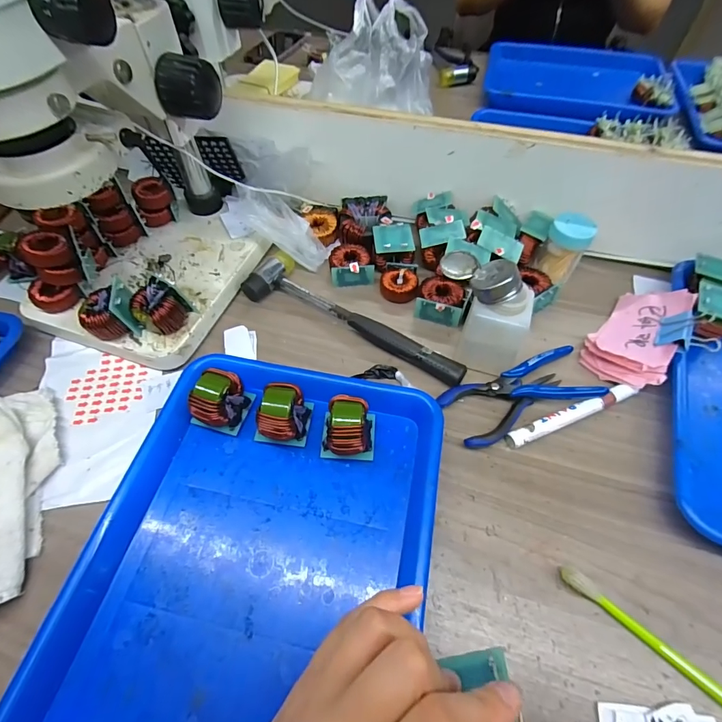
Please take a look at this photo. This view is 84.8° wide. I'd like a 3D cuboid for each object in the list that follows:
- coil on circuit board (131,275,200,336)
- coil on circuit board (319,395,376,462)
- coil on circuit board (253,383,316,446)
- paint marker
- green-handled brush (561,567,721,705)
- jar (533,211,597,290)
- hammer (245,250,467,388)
[{"bbox_3d":[-0.200,-0.053,0.392,0.045,0.045,0.039,11,57,8],"label":"coil on circuit board"},{"bbox_3d":[-0.011,0.060,0.344,0.046,0.047,0.046,3,56,2],"label":"coil on circuit board"},{"bbox_3d":[-0.070,0.048,0.354,0.044,0.047,0.042,6,56,4],"label":"coil on circuit board"},{"bbox_3d":[0.200,0.051,0.373,0.138,0.015,0.015,-20,58,-13],"label":"paint marker"},{"bbox_3d":[0.223,0.209,0.264,0.184,0.014,0.013,36,63,22],"label":"green-handled brush"},{"bbox_3d":[0.233,-0.131,0.456,0.045,0.068,0.046,-12,57,-8],"label":"jar"},{"bbox_3d":[-0.005,-0.054,0.434,0.261,0.026,0.067,24,59,16],"label":"hammer"}]

